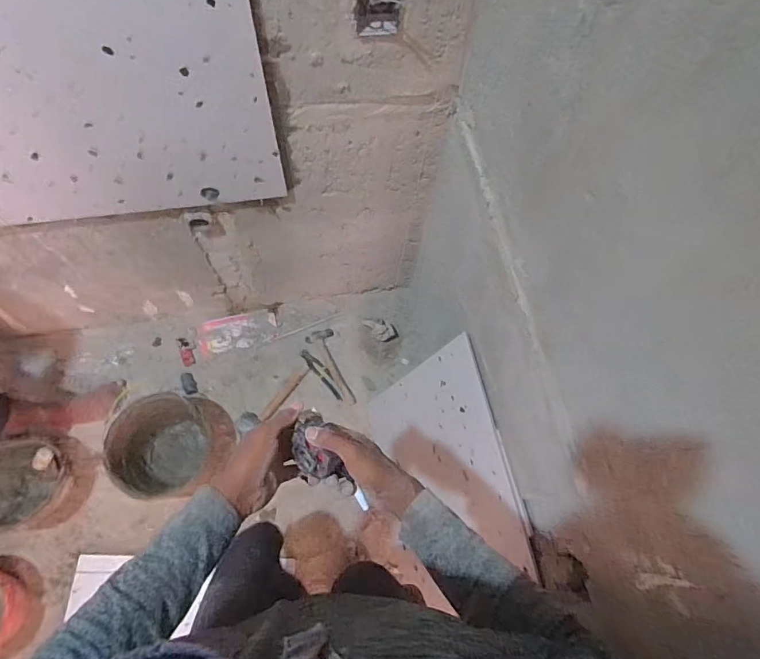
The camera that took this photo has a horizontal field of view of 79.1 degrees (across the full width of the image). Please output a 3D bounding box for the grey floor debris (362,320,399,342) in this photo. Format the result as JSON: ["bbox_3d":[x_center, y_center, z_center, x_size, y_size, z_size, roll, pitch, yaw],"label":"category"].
[{"bbox_3d":[-0.003,-0.001,1.595,0.133,0.076,0.060,19,68,6],"label":"grey floor debris"}]

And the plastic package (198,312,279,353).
[{"bbox_3d":[-0.497,0.007,1.616,0.268,0.034,0.122,-14,68,-8],"label":"plastic package"}]

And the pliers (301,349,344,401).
[{"bbox_3d":[-0.196,0.152,1.590,0.044,0.013,0.221,-38,74,-16],"label":"pliers"}]

